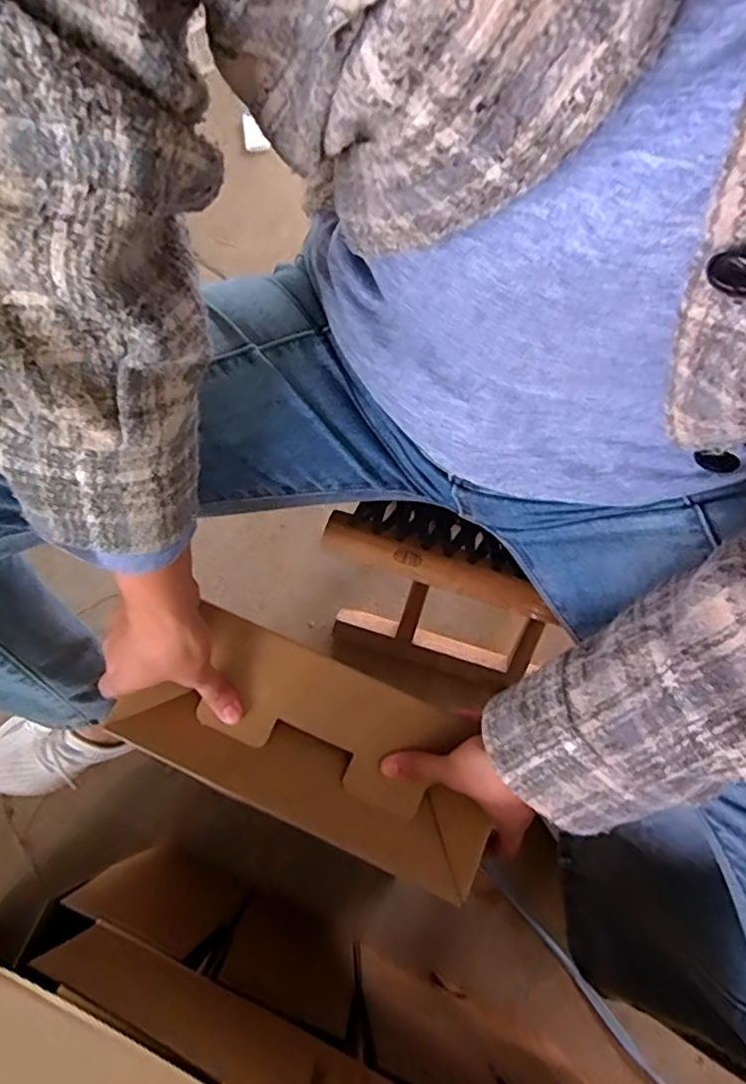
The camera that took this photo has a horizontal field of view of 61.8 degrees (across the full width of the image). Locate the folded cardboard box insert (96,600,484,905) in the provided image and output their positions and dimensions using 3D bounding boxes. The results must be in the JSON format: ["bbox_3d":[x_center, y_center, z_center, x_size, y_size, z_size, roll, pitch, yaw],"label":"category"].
[{"bbox_3d":[-0.042,0.150,0.481,0.277,0.022,0.119,24,70,6],"label":"folded cardboard box insert"}]

